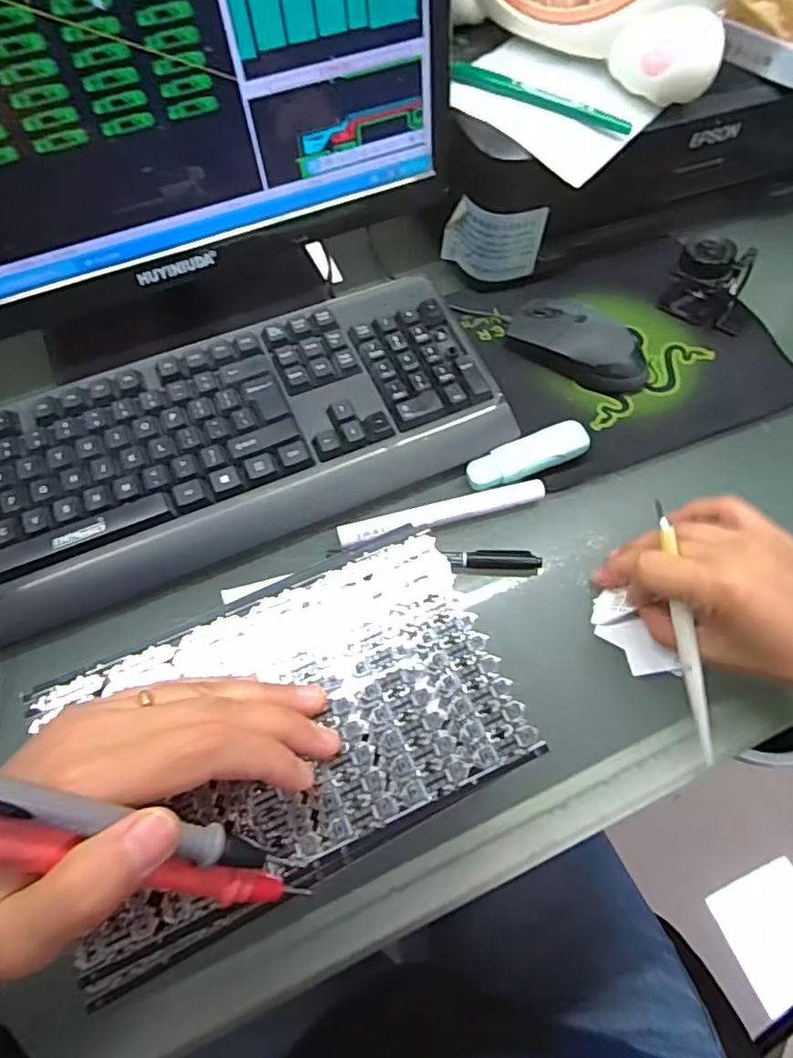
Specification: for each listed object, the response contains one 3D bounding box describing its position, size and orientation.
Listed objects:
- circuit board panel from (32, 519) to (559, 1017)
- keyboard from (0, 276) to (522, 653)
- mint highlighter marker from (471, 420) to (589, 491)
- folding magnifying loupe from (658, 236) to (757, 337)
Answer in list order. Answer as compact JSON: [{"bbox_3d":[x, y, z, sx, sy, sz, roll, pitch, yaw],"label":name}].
[{"bbox_3d":[-0.047,0.081,0.254,0.187,0.009,0.121,-24,65,-13],"label":"circuit board panel"},{"bbox_3d":[-0.135,-0.050,0.403,0.424,0.034,0.147,-23,65,-12],"label":"keyboard"},{"bbox_3d":[0.093,-0.053,0.420,0.088,0.015,0.029,-19,64,-10],"label":"mint highlighter marker"},{"bbox_3d":[0.254,-0.198,0.479,0.064,0.055,0.046,21,64,10],"label":"folding magnifying loupe"}]

